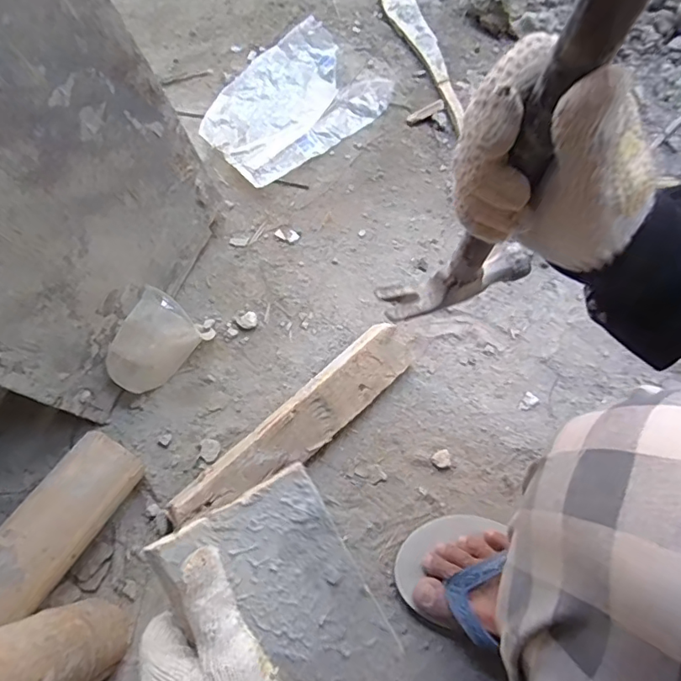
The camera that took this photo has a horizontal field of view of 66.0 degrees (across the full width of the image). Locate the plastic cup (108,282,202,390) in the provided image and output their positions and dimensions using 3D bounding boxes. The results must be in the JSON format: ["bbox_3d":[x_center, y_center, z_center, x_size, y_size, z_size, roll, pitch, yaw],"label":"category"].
[{"bbox_3d":[-0.203,0.005,0.559,0.056,0.079,0.099,35,72,12],"label":"plastic cup"}]

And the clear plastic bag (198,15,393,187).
[{"bbox_3d":[-0.068,-0.329,0.724,0.246,0.027,0.174,-41,74,-15],"label":"clear plastic bag"}]

